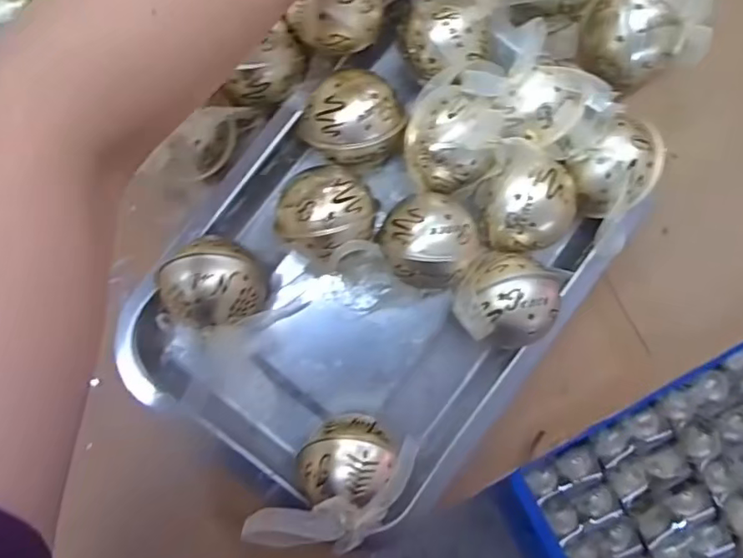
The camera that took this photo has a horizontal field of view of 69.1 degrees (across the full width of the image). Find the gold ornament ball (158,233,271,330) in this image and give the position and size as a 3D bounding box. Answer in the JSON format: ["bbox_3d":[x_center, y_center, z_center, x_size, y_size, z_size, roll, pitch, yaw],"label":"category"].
[{"bbox_3d":[-0.088,0.002,0.303,0.056,0.052,0.049,-17,88,-4],"label":"gold ornament ball"}]

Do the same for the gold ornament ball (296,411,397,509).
[{"bbox_3d":[-0.014,0.099,0.302,0.045,0.055,0.047,0,87,-3],"label":"gold ornament ball"}]

